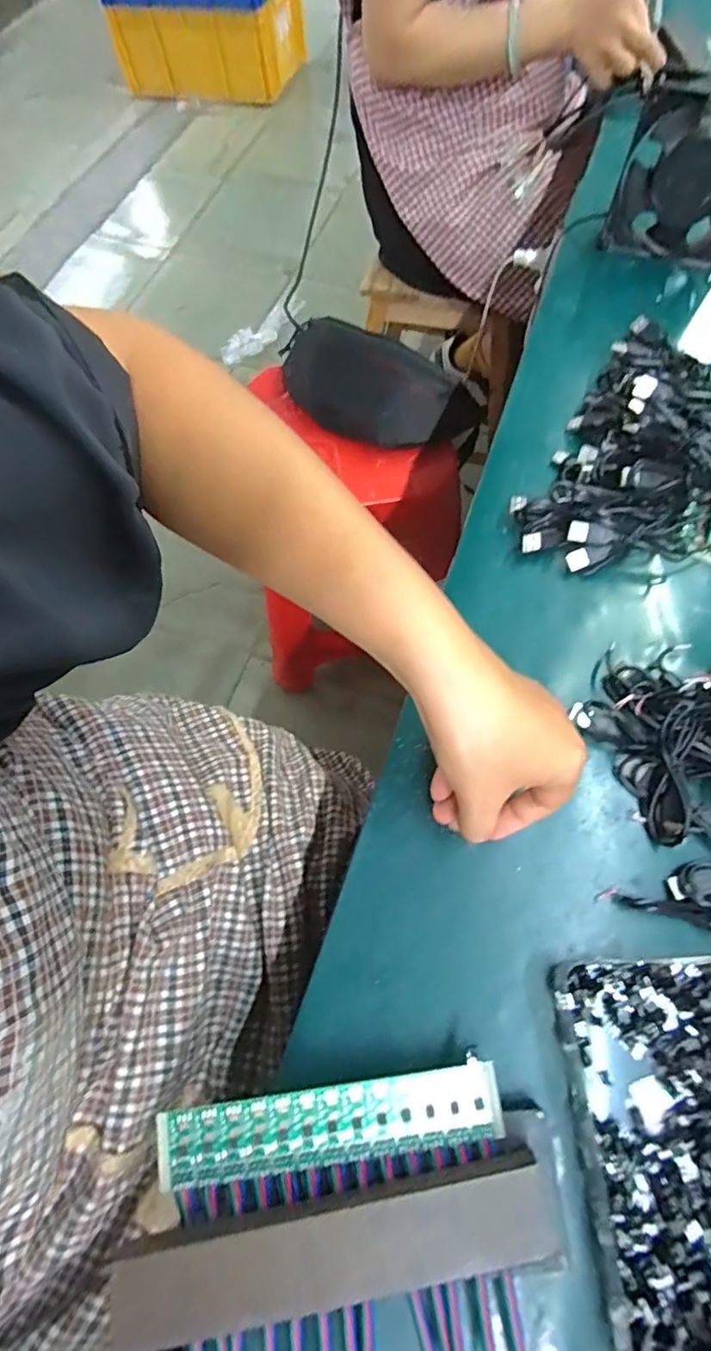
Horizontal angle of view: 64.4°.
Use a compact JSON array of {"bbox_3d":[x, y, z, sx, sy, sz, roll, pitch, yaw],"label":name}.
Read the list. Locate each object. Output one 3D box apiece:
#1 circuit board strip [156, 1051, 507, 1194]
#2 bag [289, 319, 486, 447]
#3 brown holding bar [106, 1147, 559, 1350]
[{"bbox_3d":[-0.012,0.218,0.274,0.165,0.006,0.032,-9,67,-3],"label":"circuit board strip"},{"bbox_3d":[0.029,-0.381,0.754,0.274,0.081,0.114,21,69,10],"label":"bag"},{"bbox_3d":[-0.010,0.249,0.247,0.188,0.021,0.036,-11,67,-4],"label":"brown holding bar"}]

